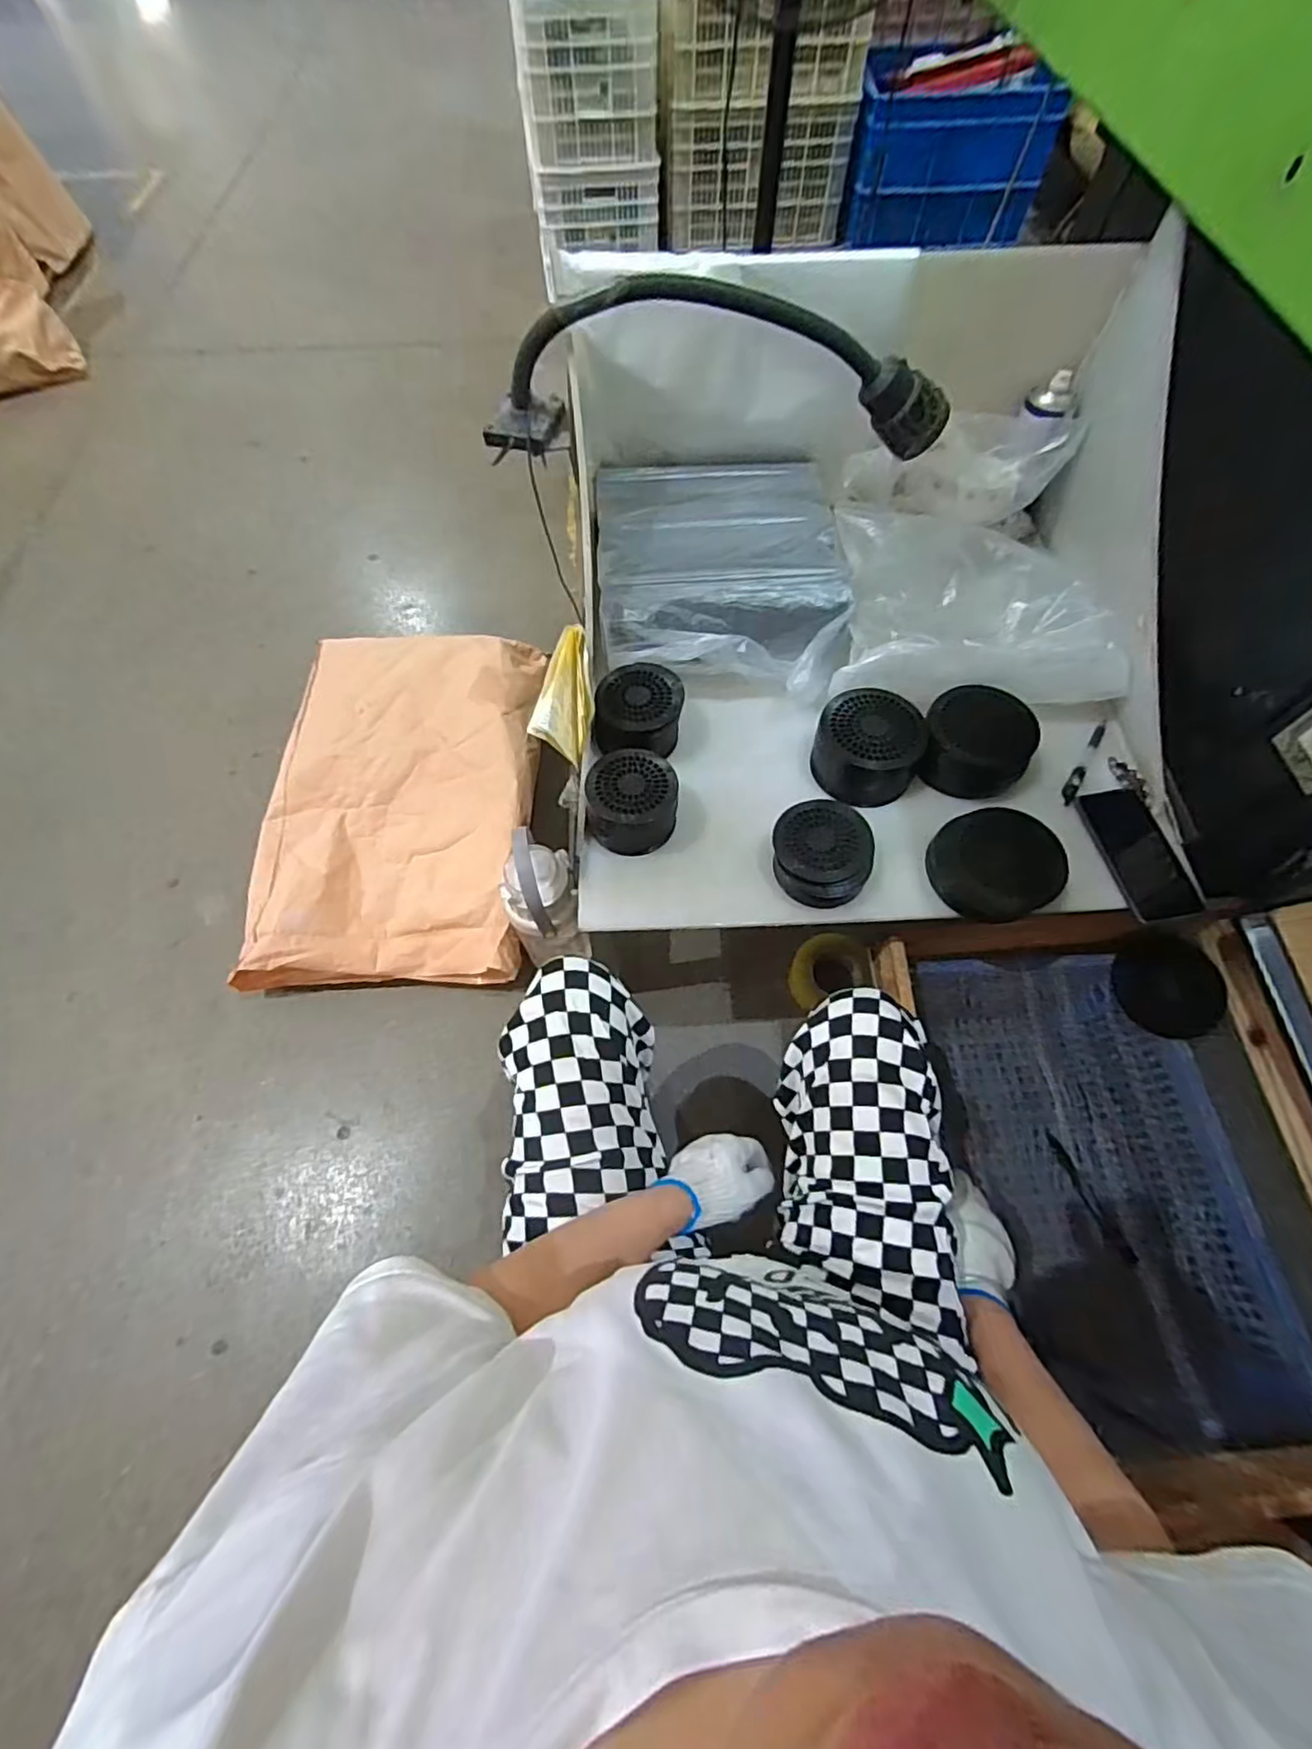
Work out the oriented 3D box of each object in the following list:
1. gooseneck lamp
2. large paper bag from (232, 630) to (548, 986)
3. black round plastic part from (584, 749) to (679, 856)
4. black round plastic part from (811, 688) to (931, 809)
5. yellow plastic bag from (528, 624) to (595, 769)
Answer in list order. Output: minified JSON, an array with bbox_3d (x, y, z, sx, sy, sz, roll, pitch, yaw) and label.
[{"bbox_3d":[0.069,-0.574,0.725,0.540,0.153,0.093,-1,64,0],"label":"gooseneck lamp"},{"bbox_3d":[-0.439,-0.139,1.143,0.448,0.102,0.671,0,64,1],"label":"large paper bag"},{"bbox_3d":[-0.027,-0.081,0.731,0.104,0.065,0.106,0,64,1],"label":"black round plastic part"},{"bbox_3d":[0.251,-0.149,0.766,0.121,0.080,0.113,0,64,1],"label":"black round plastic part"},{"bbox_3d":[-0.101,-0.209,0.728,0.065,0.047,0.165,3,82,2],"label":"yellow plastic bag"}]

